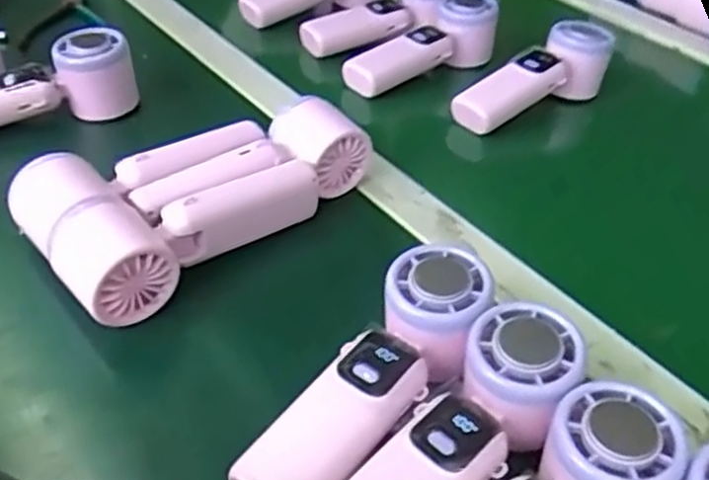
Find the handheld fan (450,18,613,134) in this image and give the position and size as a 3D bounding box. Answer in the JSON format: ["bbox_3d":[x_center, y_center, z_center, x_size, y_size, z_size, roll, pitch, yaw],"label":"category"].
[{"bbox_3d":[0.152,-0.142,0.641,0.159,0.063,0.052,-22,46,-28],"label":"handheld fan"}]

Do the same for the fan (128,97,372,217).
[{"bbox_3d":[-0.061,-0.044,0.489,0.060,0.050,0.161,33,47,31],"label":"fan"}]

